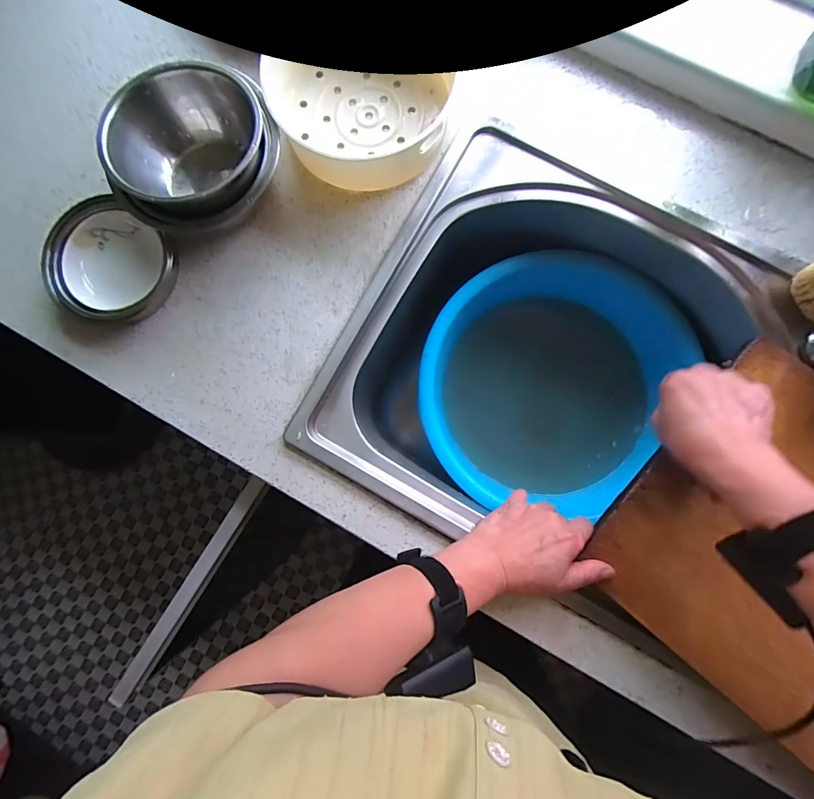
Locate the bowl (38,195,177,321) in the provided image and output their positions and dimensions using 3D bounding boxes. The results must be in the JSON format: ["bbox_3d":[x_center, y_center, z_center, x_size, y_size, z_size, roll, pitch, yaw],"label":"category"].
[{"bbox_3d":[-0.320,-0.147,0.437,0.133,0.039,0.122,0,85,4],"label":"bowl"}]

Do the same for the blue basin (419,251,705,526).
[{"bbox_3d":[0.169,-0.013,0.536,0.295,0.091,0.299,0,85,4],"label":"blue basin"}]

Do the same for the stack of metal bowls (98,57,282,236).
[{"bbox_3d":[-0.206,-0.240,0.416,0.156,0.099,0.134,-17,84,3],"label":"stack of metal bowls"}]

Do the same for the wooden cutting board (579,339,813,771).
[{"bbox_3d":[0.393,0.160,0.367,0.362,0.023,0.298,42,87,10],"label":"wooden cutting board"}]

